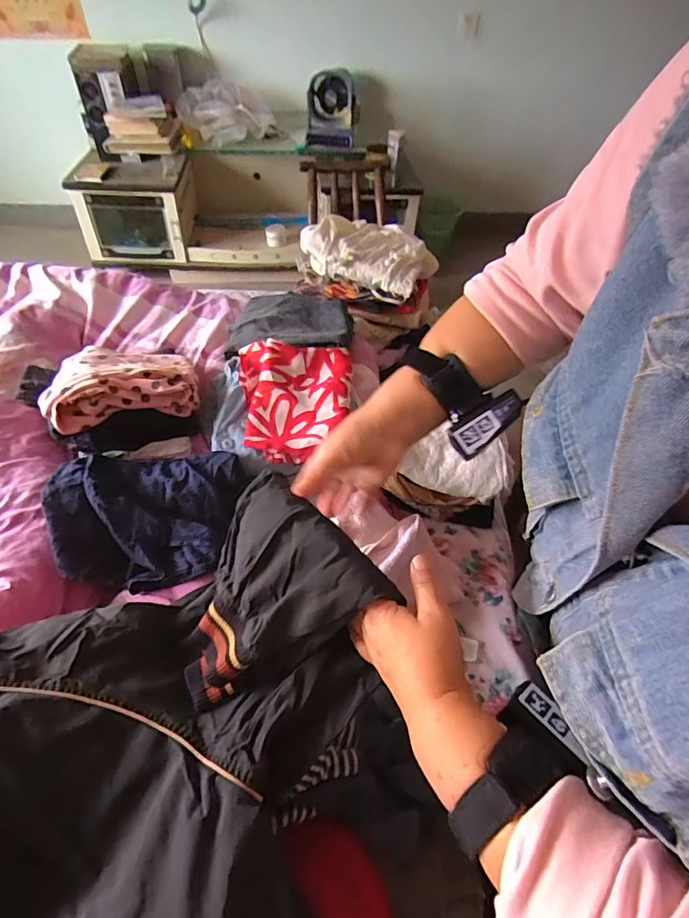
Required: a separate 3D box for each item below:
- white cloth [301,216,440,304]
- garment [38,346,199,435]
[{"bbox_3d":[0.054,-0.424,0.977,0.241,0.095,0.164,24,52,16],"label":"white cloth"},{"bbox_3d":[-0.350,-0.138,0.738,0.213,0.079,0.196,-13,51,-14],"label":"garment"}]

